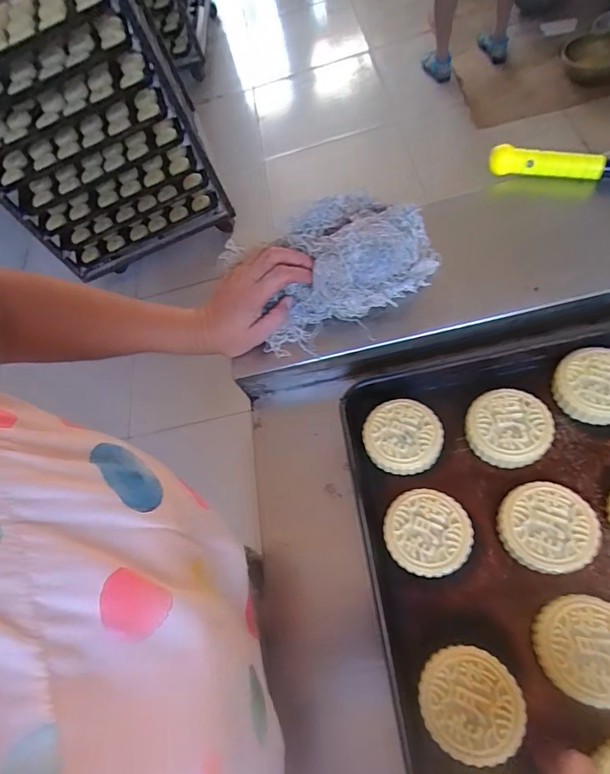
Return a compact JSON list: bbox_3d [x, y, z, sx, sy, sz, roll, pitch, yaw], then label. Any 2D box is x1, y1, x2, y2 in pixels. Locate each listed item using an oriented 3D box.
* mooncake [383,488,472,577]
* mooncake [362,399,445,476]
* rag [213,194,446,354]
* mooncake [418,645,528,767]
[{"bbox_3d":[0.105,0.124,0.389,0.070,0.019,0.068,0,64,0],"label":"mooncake"},{"bbox_3d":[0.092,0.046,0.430,0.070,0.023,0.065,0,64,0],"label":"mooncake"},{"bbox_3d":[0.031,-0.140,0.483,0.198,0.094,0.141,-24,66,-11],"label":"rag"},{"bbox_3d":[0.121,0.232,0.335,0.069,0.027,0.068,0,64,0],"label":"mooncake"}]

